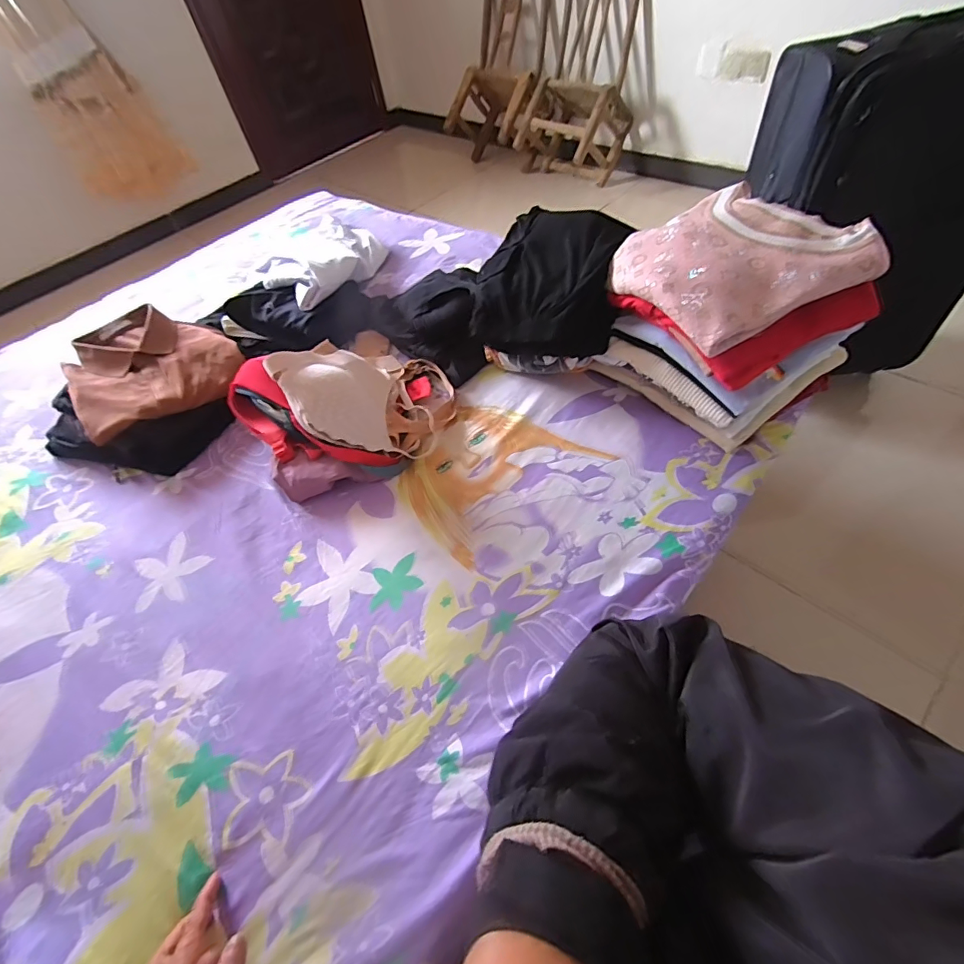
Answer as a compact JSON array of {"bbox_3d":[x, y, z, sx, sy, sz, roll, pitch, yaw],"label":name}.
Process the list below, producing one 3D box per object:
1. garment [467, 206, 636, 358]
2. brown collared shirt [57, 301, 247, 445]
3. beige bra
[{"bbox_3d":[0.104,-0.319,0.737,0.226,0.120,0.275,12,57,17],"label":"garment"},{"bbox_3d":[-0.552,-0.202,0.798,0.251,0.068,0.251,-34,56,-16],"label":"brown collared shirt"},{"bbox_3d":[-0.170,-0.157,0.718,0.241,0.153,0.236,-30,55,-14],"label":"beige bra"}]

